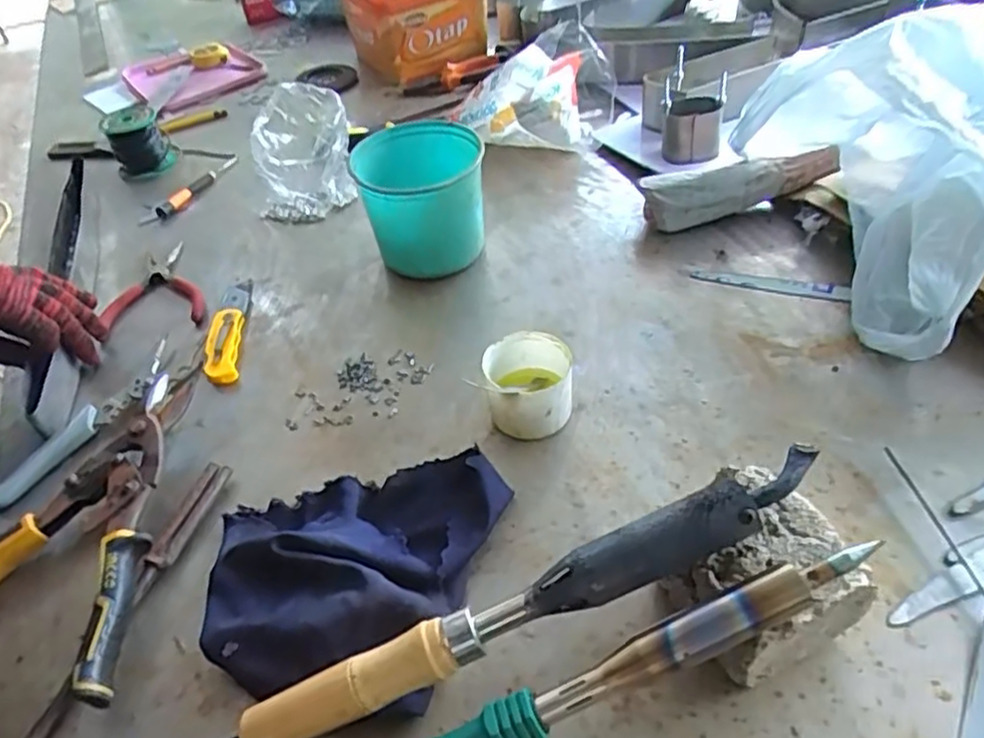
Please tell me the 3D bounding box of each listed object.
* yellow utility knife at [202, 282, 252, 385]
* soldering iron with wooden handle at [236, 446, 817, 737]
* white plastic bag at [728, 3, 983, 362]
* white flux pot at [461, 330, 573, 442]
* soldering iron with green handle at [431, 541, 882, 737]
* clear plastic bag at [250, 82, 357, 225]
[{"bbox_3d":[-0.241,-0.038,0.636,0.030,0.015,0.129,-9,45,-2],"label":"yellow utility knife"},{"bbox_3d":[0.019,0.125,0.367,0.328,0.029,0.028,-26,46,2],"label":"soldering iron with wooden handle"},{"bbox_3d":[0.384,-0.165,0.572,0.241,0.169,0.272,-11,45,-3],"label":"white plastic bag"},{"bbox_3d":[0.024,0.014,0.524,0.072,0.052,0.063,8,47,16],"label":"white flux pot"},{"bbox_3d":[0.044,0.158,0.338,0.306,0.026,0.024,-28,46,2],"label":"soldering iron with green handle"},{"bbox_3d":[-0.196,-0.214,0.725,0.101,0.129,0.075,-25,47,-16],"label":"clear plastic bag"}]

